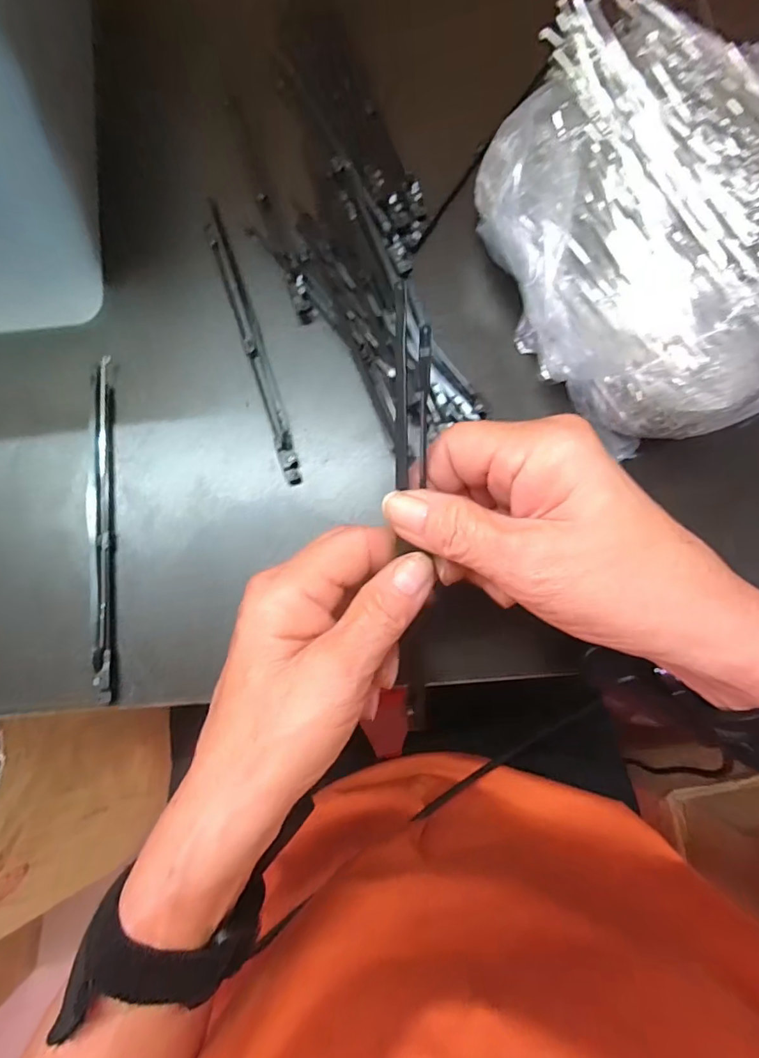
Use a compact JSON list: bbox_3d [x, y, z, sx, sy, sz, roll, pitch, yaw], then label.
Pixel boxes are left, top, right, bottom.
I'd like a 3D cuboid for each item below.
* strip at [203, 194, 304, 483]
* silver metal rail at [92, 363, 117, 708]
[{"bbox_3d":[-0.077,-0.115,0.301,0.010,0.006,0.185,-18,81,-4],"label":"strip"},{"bbox_3d":[-0.153,-0.003,0.281,0.010,0.008,0.187,-5,81,-2],"label":"silver metal rail"}]

